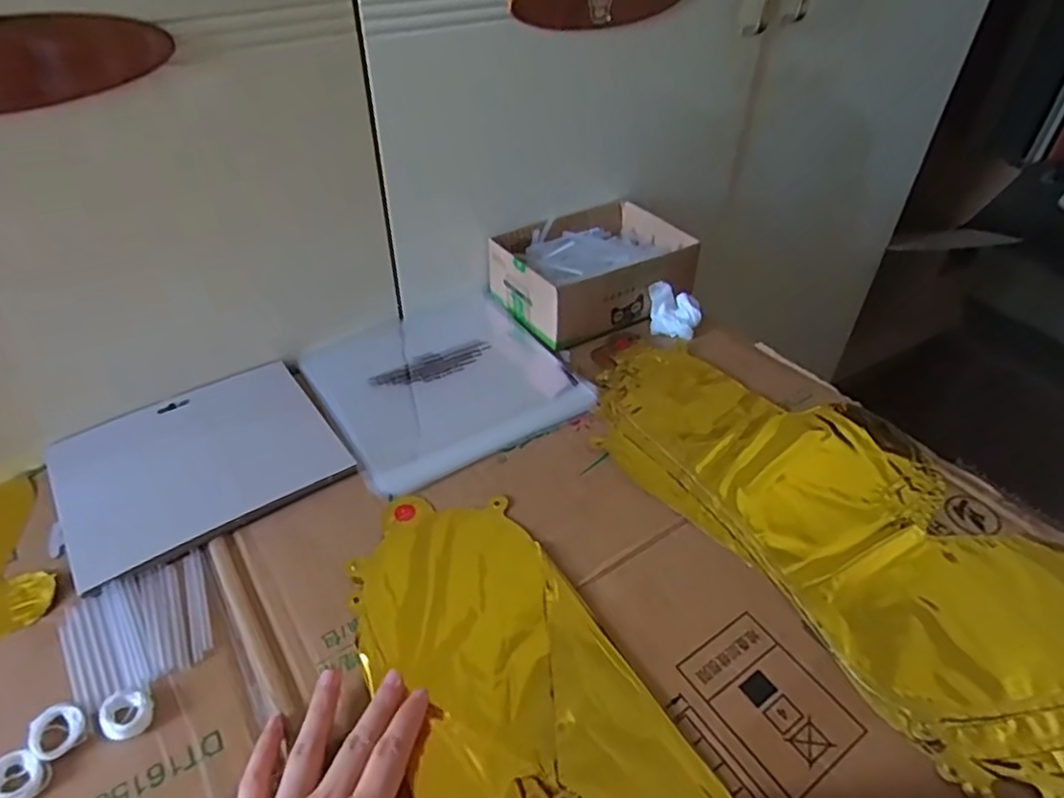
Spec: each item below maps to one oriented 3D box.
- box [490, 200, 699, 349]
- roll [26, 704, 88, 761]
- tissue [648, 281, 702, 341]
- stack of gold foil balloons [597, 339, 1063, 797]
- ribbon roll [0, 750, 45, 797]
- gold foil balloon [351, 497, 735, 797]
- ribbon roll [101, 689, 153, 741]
[{"bbox_3d":[0.064,-0.136,0.689,0.187,0.068,0.138,-22,47,-25],"label":"box"},{"bbox_3d":[-0.259,0.181,0.352,0.025,0.009,0.025,1,41,-1],"label":"roll"},{"bbox_3d":[0.143,-0.089,0.648,0.052,0.043,0.032,10,42,9],"label":"tissue"},{"bbox_3d":[0.230,0.076,0.489,0.215,0.024,0.425,-24,47,-26],"label":"stack of gold foil balloons"},{"bbox_3d":[-0.267,0.197,0.335,0.024,0.011,0.024,1,41,-1],"label":"ribbon roll"},{"bbox_3d":[0.021,0.208,0.344,0.140,0.009,0.416,-21,48,-24],"label":"gold foil balloon"},{"bbox_3d":[-0.227,0.177,0.362,0.028,0.007,0.025,13,42,13],"label":"ribbon roll"}]

